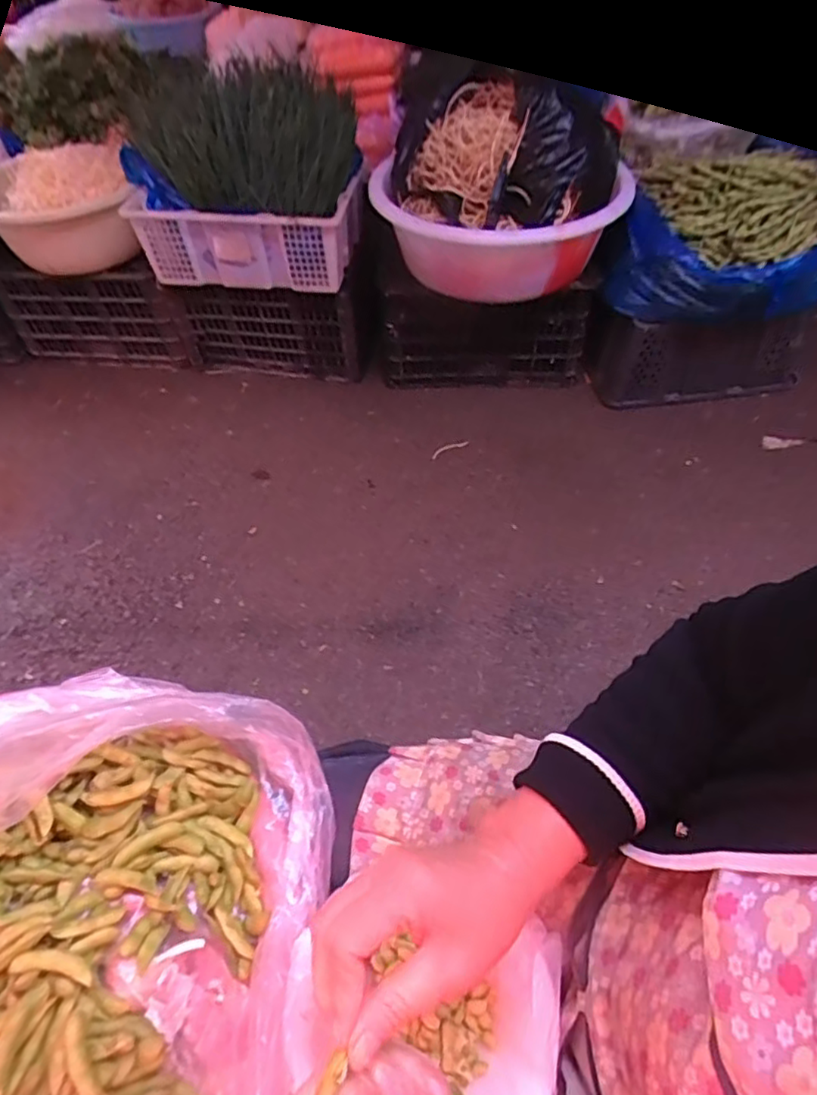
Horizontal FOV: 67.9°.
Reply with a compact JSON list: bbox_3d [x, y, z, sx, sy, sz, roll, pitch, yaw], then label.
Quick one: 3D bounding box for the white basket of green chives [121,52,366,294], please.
[{"bbox_3d":[-0.367,-0.887,1.433,0.528,0.345,0.403,8,54,8],"label":"white basket of green chives"}]

